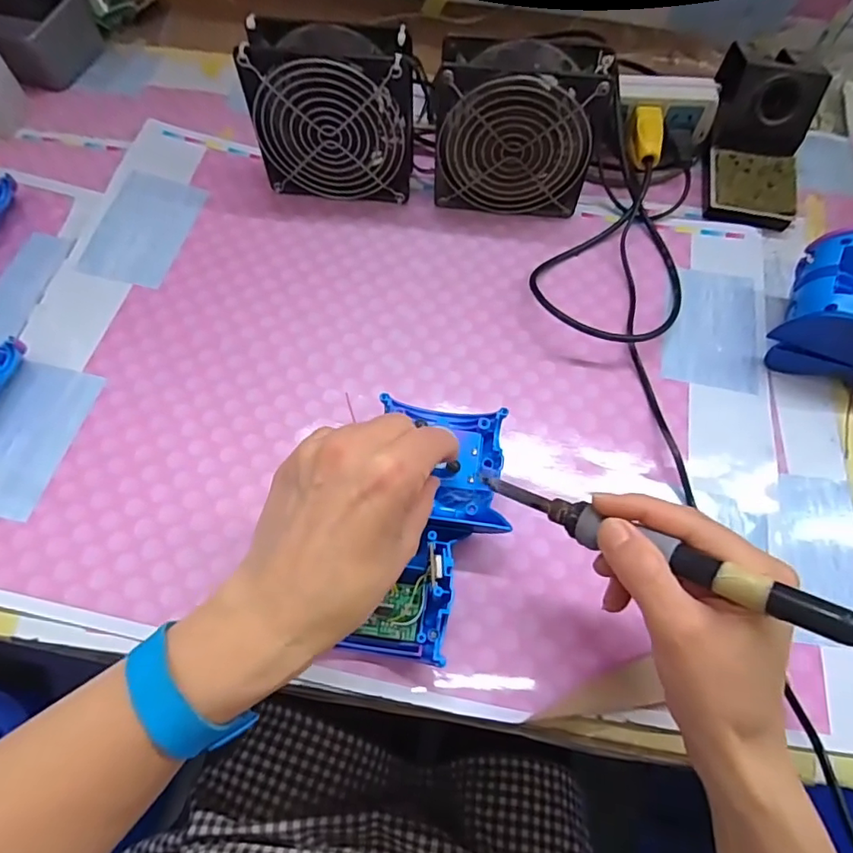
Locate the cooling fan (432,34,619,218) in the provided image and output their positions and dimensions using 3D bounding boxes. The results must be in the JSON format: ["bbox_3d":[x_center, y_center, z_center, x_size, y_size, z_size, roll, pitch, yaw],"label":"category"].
[{"bbox_3d":[0.068,-0.226,0.423,0.118,0.119,0.043,7,65,2],"label":"cooling fan"}]

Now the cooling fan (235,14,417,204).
[{"bbox_3d":[-0.070,-0.240,0.428,0.121,0.117,0.047,7,65,2],"label":"cooling fan"}]

